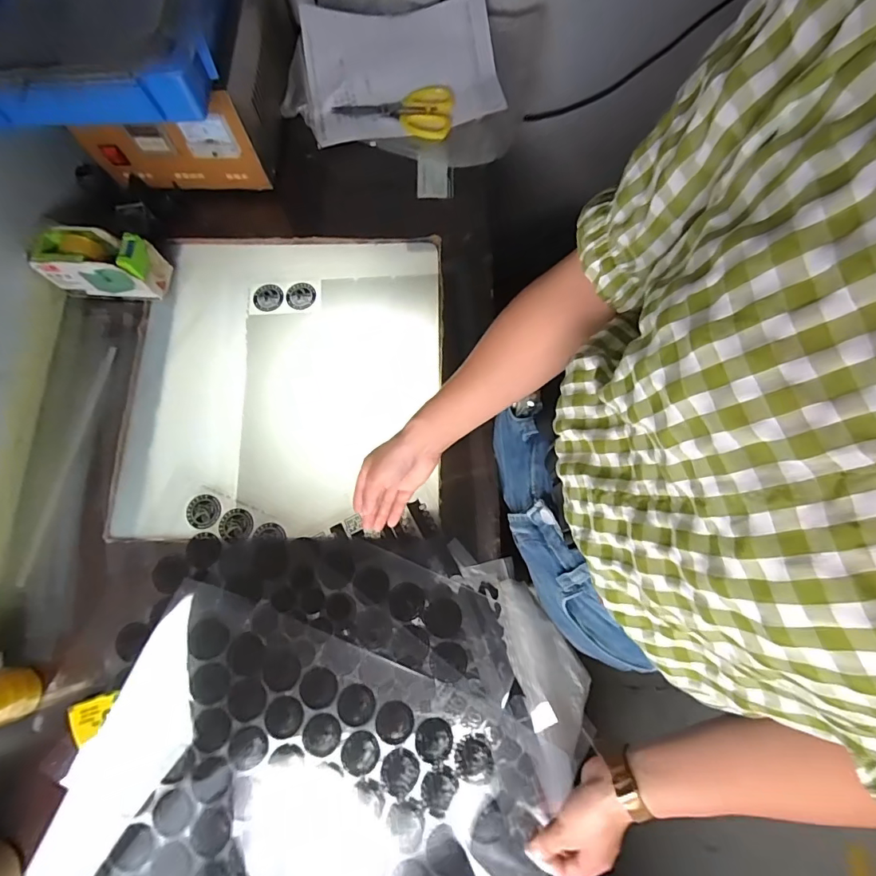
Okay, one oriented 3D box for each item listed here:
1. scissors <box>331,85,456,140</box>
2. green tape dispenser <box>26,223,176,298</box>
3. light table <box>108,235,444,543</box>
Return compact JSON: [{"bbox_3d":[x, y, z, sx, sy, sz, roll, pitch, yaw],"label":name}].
[{"bbox_3d":[-0.067,-0.495,0.707,0.177,0.013,0.092,5,75,2],"label":"scissors"},{"bbox_3d":[-0.427,-0.222,0.604,0.130,0.081,0.057,-1,75,1],"label":"green tape dispenser"},{"bbox_3d":[-0.200,-0.080,0.625,0.400,0.054,0.412,-1,75,1],"label":"light table"}]

